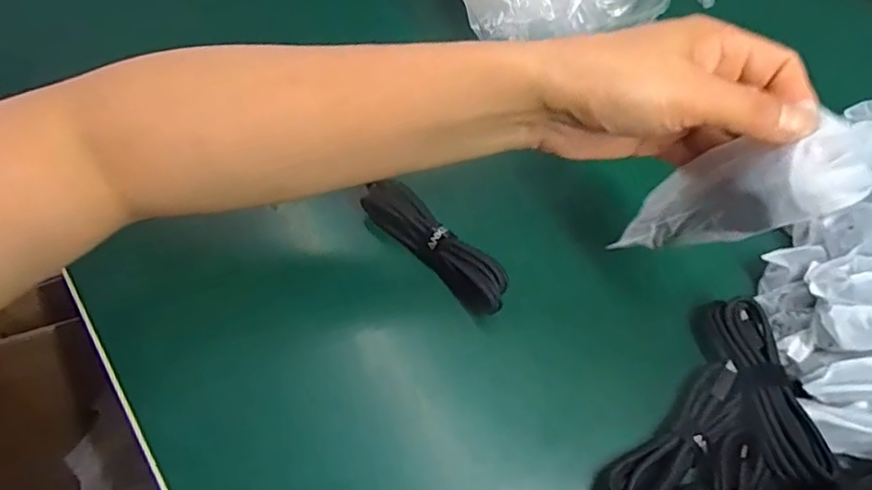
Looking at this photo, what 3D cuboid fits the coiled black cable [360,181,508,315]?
[{"bbox_3d":[0.000,-0.001,0.374,0.107,0.025,0.024,40,66,15],"label":"coiled black cable"}]

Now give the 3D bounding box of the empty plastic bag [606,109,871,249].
[{"bbox_3d":[0.141,-0.024,0.295,0.032,0.135,0.037,37,69,-12],"label":"empty plastic bag"}]

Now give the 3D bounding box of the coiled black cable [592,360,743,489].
[{"bbox_3d":[0.132,0.107,0.331,0.109,0.018,0.033,-36,70,-20],"label":"coiled black cable"}]

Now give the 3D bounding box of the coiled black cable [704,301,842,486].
[{"bbox_3d":[0.186,0.079,0.338,0.036,0.030,0.108,-5,52,-4],"label":"coiled black cable"}]

